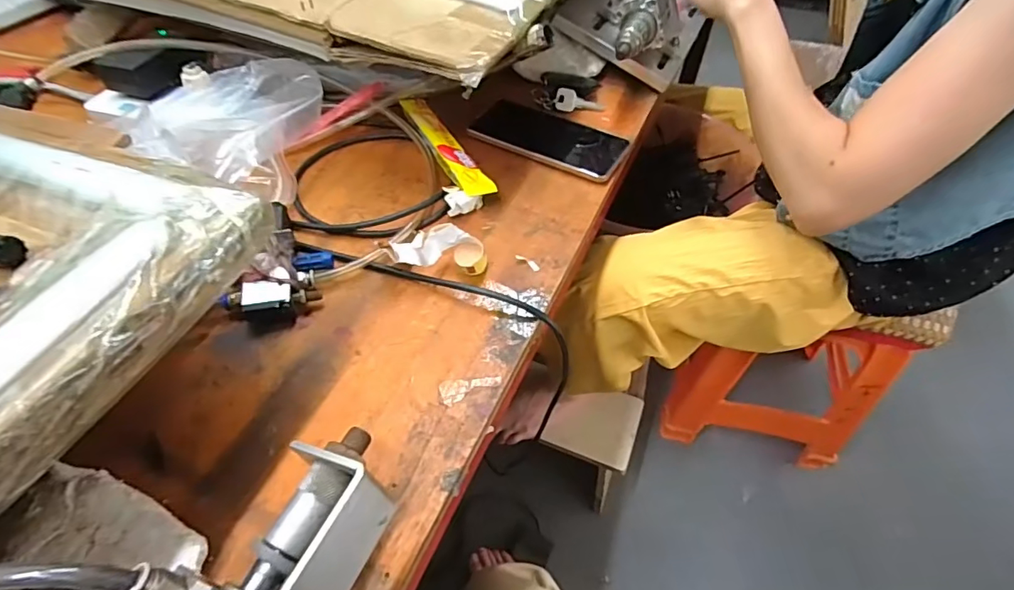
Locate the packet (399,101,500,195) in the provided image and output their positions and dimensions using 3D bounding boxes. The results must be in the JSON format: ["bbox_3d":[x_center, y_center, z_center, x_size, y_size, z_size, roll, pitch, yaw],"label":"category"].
[{"bbox_3d":[-0.067,-0.160,0.521,0.030,0.010,0.197,-20,50,-18],"label":"packet"}]

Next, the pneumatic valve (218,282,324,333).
[{"bbox_3d":[-0.182,0.009,0.390,0.065,0.025,0.030,0,51,1],"label":"pneumatic valve"}]

